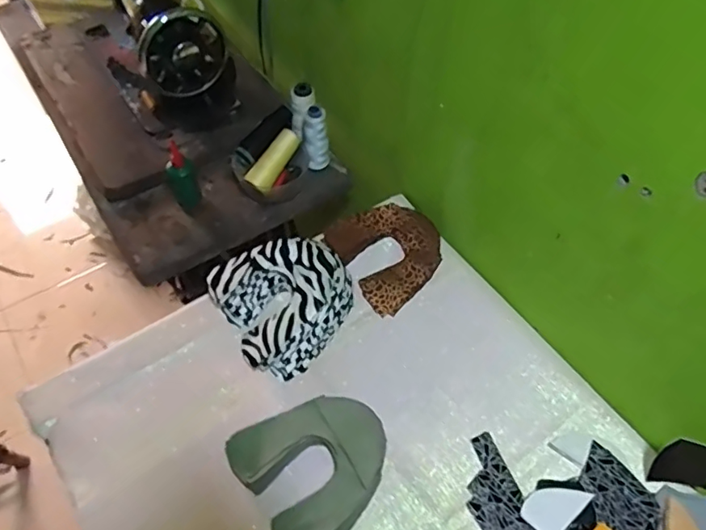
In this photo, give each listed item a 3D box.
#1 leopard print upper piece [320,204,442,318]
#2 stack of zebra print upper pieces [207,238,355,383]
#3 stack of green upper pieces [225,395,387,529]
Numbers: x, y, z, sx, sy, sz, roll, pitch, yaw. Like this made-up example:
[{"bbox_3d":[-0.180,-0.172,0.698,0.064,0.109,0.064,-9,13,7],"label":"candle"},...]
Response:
[{"bbox_3d":[0.058,-0.023,0.805,0.153,0.043,0.166,-28,61,-20],"label":"leopard print upper piece"},{"bbox_3d":[-0.102,0.039,0.728,0.179,0.071,0.185,33,60,19],"label":"stack of zebra print upper pieces"},{"bbox_3d":[-0.047,0.229,0.620,0.165,0.049,0.168,37,62,21],"label":"stack of green upper pieces"}]

